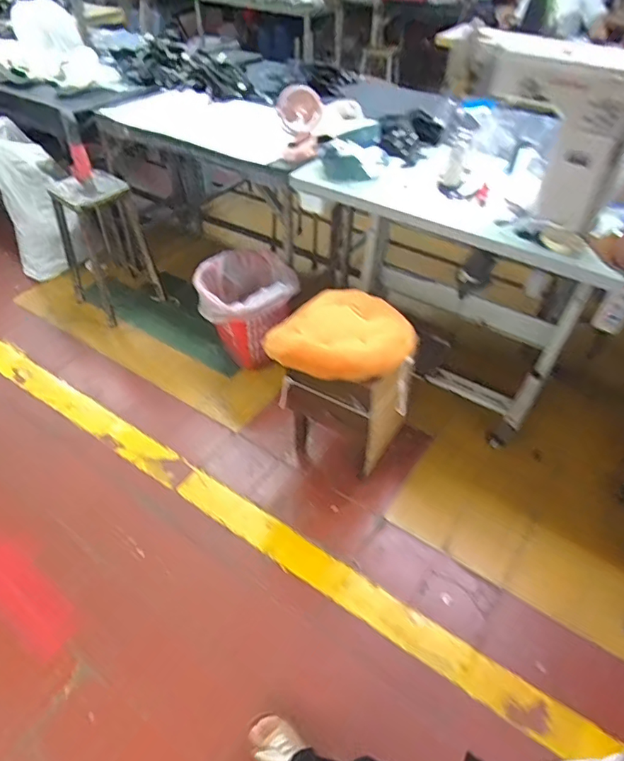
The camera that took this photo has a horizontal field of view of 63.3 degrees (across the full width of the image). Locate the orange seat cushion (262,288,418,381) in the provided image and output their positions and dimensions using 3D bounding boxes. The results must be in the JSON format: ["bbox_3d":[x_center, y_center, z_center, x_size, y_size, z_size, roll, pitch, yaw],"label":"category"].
[{"bbox_3d":[0.091,-0.144,1.466,0.385,0.088,0.385,1,44,-1],"label":"orange seat cushion"}]

